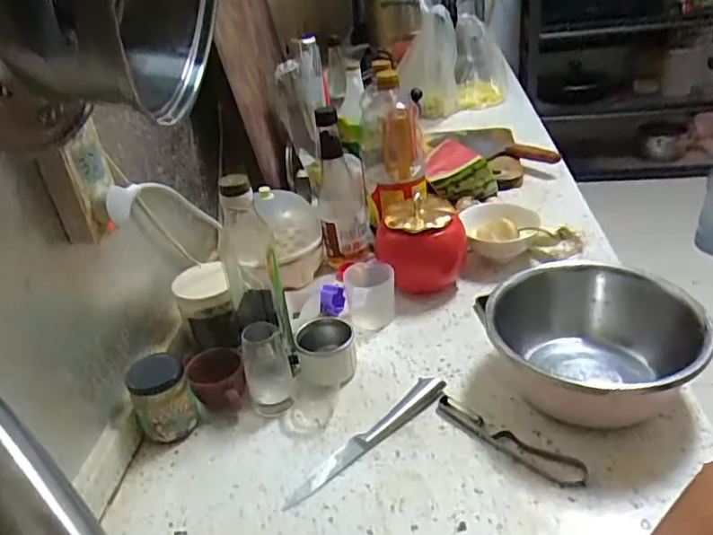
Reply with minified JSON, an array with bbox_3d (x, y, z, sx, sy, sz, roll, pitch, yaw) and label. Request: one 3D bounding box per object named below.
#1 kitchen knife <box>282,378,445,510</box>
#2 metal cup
[{"bbox_3d":[0.012,0.174,0.610,0.211,0.014,0.030,-27,35,-30],"label":"kitchen knife"},{"bbox_3d":[-0.034,0.105,0.694,0.068,0.060,0.076,-11,30,-5],"label":"metal cup"}]

